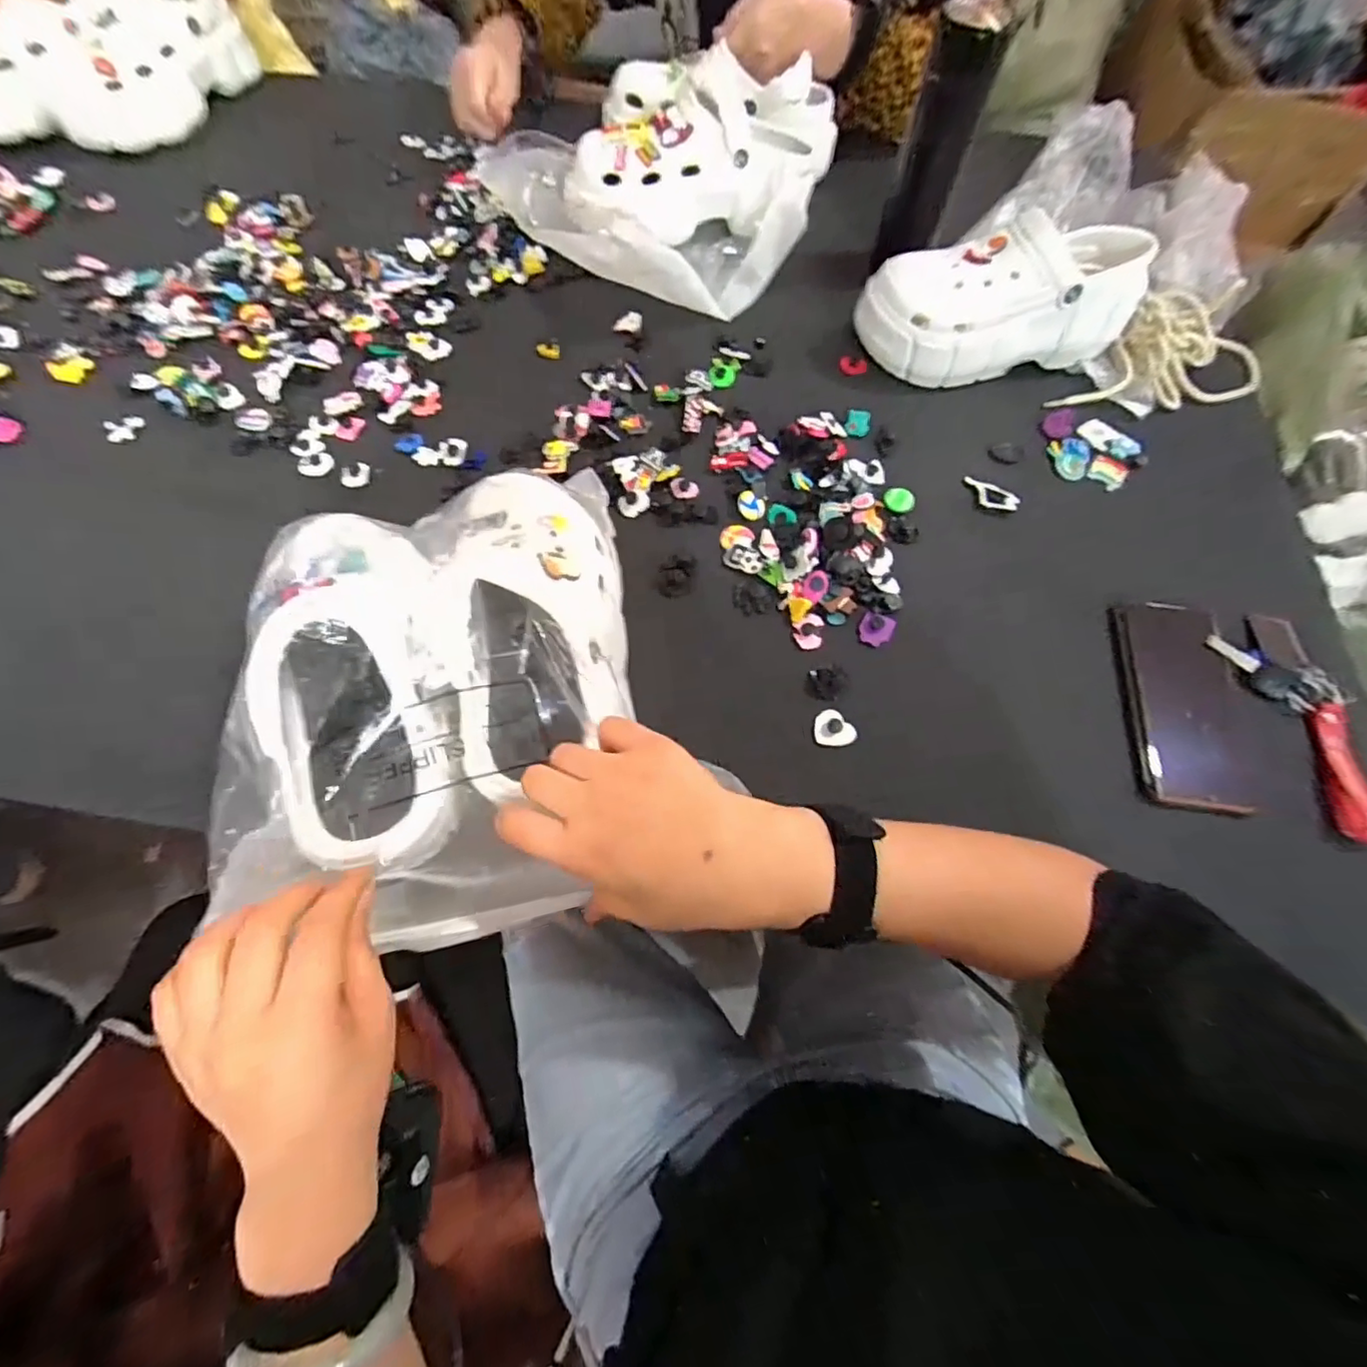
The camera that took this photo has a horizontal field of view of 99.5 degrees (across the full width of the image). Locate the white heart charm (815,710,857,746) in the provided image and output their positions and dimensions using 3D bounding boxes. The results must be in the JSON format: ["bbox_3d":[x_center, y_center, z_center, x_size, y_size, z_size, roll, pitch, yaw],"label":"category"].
[{"bbox_3d":[0.110,0.032,0.420,0.028,0.004,0.027,-4,70,12],"label":"white heart charm"}]

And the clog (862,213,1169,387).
[{"bbox_3d":[0.296,-0.350,0.544,0.244,0.126,0.091,-9,69,-3],"label":"clog"}]

